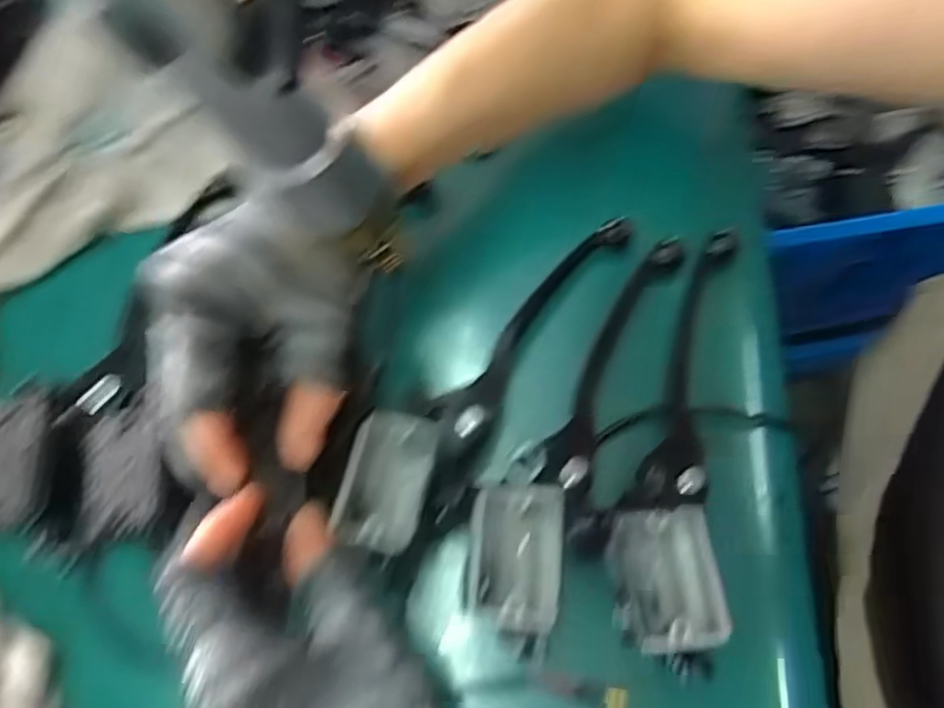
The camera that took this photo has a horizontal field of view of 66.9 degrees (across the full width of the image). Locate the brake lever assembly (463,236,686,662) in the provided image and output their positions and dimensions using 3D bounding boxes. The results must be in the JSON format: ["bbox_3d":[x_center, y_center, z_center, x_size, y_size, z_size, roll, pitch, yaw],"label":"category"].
[{"bbox_3d":[0.052,0.027,0.338,0.058,0.041,0.221,23,58,10],"label":"brake lever assembly"}]

